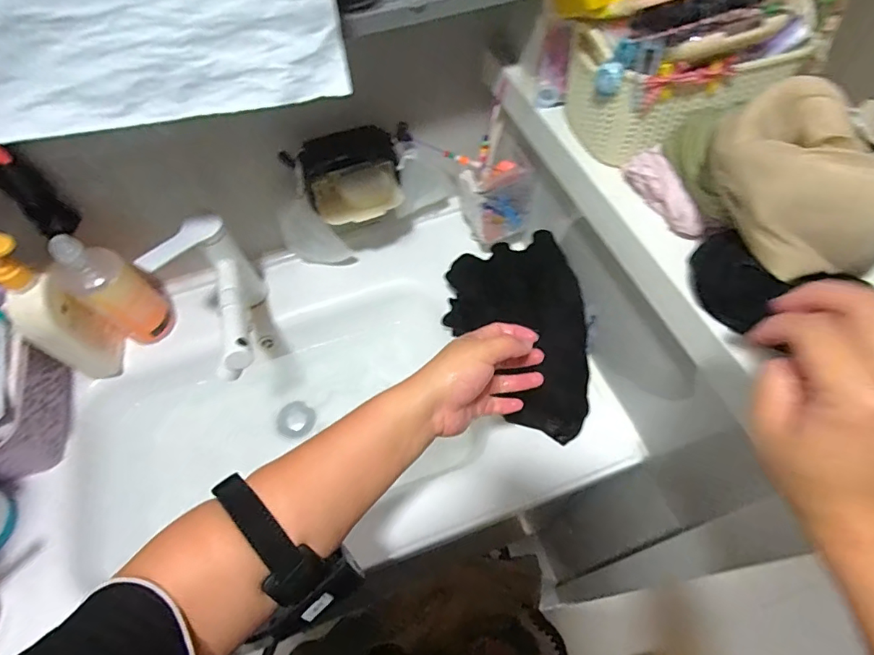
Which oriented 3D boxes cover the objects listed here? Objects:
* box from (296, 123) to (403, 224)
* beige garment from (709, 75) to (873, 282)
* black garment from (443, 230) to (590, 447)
[{"bbox_3d":[-0.117,-0.201,0.634,0.133,0.074,0.114,-10,59,-4],"label":"box"},{"bbox_3d":[0.238,-0.088,0.306,0.134,0.081,0.071,33,65,21],"label":"beige garment"},{"bbox_3d":[0.113,0.001,0.603,0.149,0.113,0.250,-21,60,-10],"label":"black garment"}]

